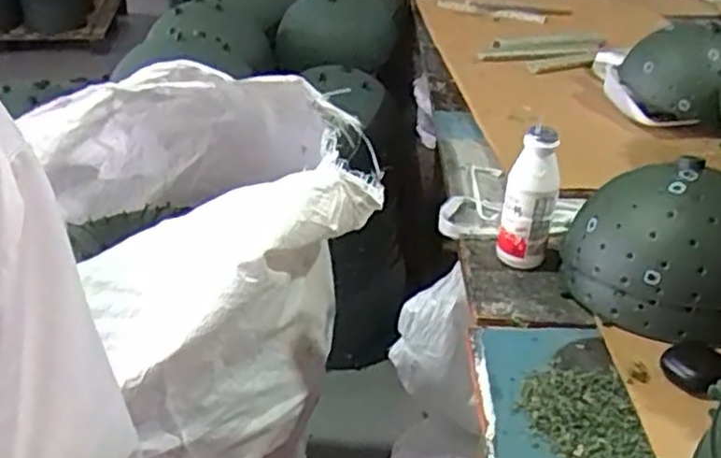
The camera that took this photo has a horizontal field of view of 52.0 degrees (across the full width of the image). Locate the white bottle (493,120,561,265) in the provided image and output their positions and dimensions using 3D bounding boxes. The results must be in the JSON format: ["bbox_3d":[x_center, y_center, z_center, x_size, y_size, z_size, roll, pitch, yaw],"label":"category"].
[{"bbox_3d":[0.169,-0.028,0.742,0.053,0.146,0.042,12,31,18],"label":"white bottle"}]

